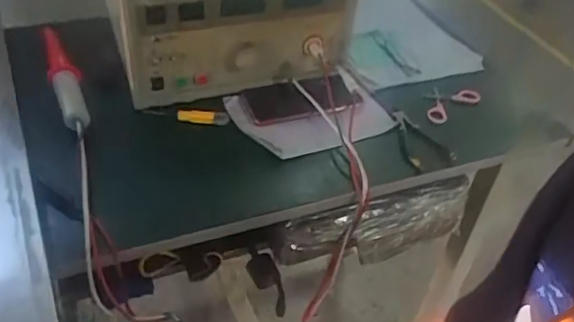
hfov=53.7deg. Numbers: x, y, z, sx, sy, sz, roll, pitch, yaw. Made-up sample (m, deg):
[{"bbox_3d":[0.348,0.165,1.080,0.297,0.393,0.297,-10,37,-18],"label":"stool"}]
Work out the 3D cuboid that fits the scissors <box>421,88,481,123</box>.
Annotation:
[{"bbox_3d":[0.234,-0.090,0.841,0.098,0.017,0.065,-32,56,-33],"label":"scissors"}]

